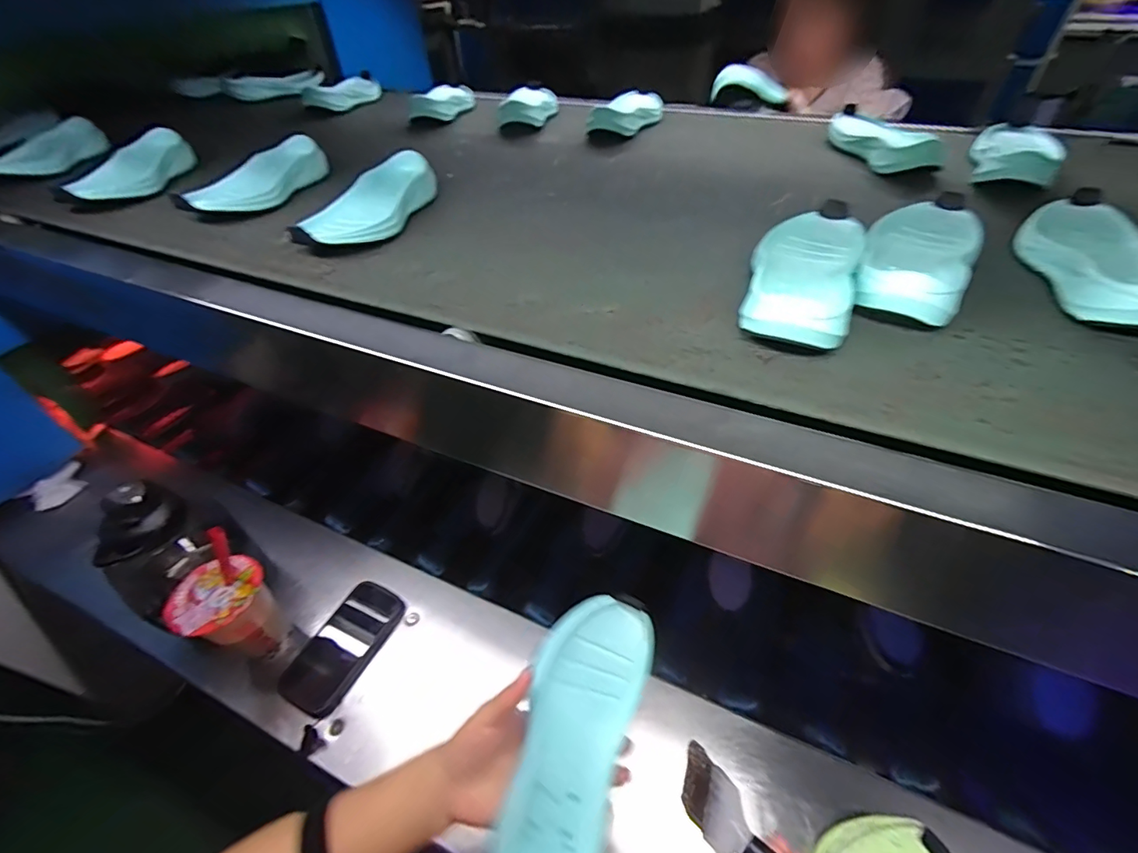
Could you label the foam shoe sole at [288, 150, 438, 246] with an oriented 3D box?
[{"bbox_3d":[-0.221,-0.241,0.525,0.090,0.046,0.203,12,47,15],"label":"foam shoe sole"}]

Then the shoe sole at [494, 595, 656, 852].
[{"bbox_3d":[0.009,0.229,0.349,0.082,0.028,0.199,22,70,-8],"label":"shoe sole"}]

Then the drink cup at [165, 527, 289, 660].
[{"bbox_3d":[-0.390,0.210,0.557,0.083,0.211,0.087,-1,45,1],"label":"drink cup"}]

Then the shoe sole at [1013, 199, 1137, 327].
[{"bbox_3d":[0.440,-0.144,0.402,0.091,0.035,0.208,16,48,18],"label":"shoe sole"}]

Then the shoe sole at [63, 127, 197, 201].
[{"bbox_3d":[-0.567,-0.335,0.625,0.063,0.045,0.168,0,44,3],"label":"shoe sole"}]

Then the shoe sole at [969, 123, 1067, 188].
[{"bbox_3d":[0.548,-0.343,0.597,0.083,0.039,0.193,23,50,23],"label":"shoe sole"}]

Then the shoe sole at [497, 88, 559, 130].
[{"bbox_3d":[-0.066,-0.560,0.847,0.092,0.042,0.196,1,45,3],"label":"shoe sole"}]

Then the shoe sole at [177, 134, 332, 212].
[{"bbox_3d":[-0.378,-0.301,0.588,0.072,0.045,0.198,13,47,15],"label":"shoe sole"}]

